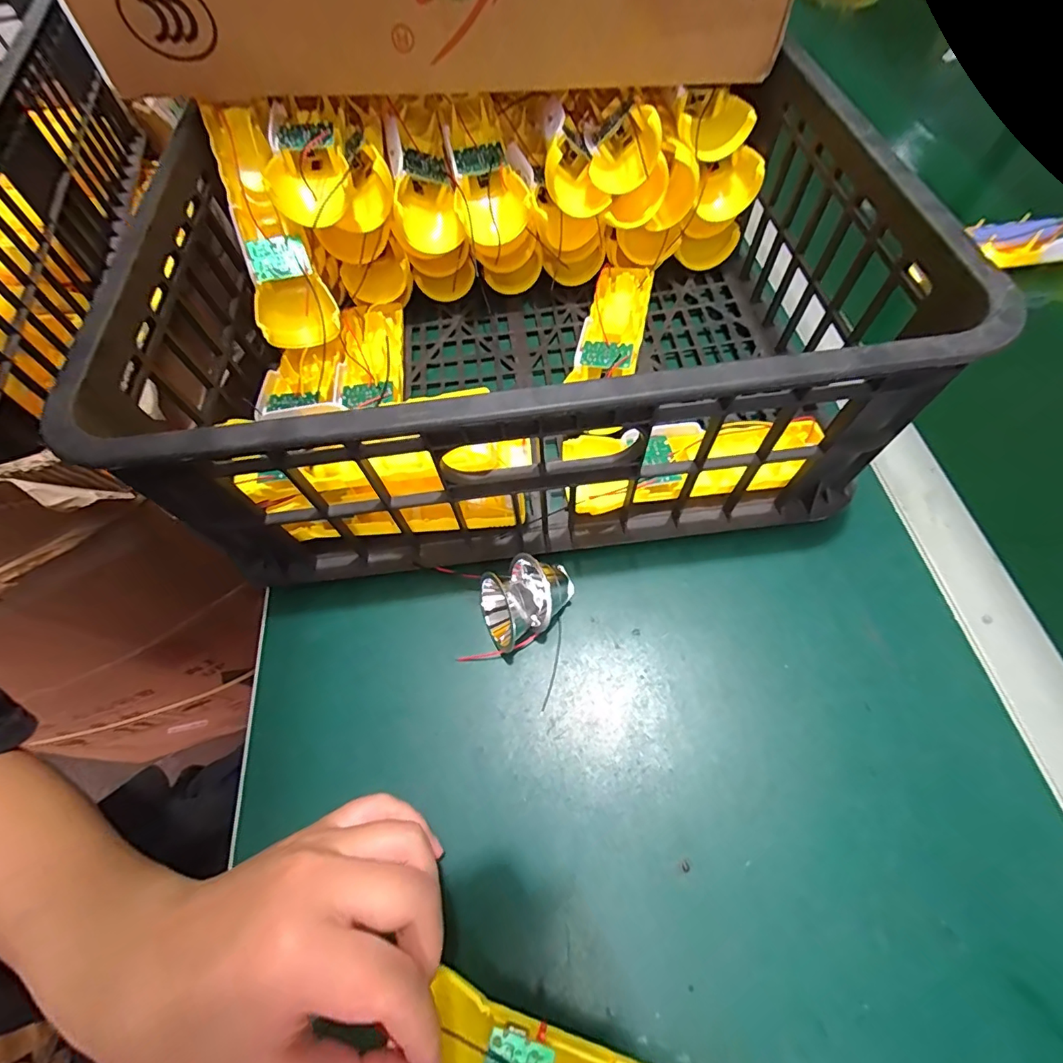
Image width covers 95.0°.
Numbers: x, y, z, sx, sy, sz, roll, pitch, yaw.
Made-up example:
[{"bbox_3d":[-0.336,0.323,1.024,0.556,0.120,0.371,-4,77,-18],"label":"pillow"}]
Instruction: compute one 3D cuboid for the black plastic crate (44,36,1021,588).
[{"bbox_3d":[-0.008,-0.137,0.308,0.395,0.134,0.277,-7,63,0],"label":"black plastic crate"}]

